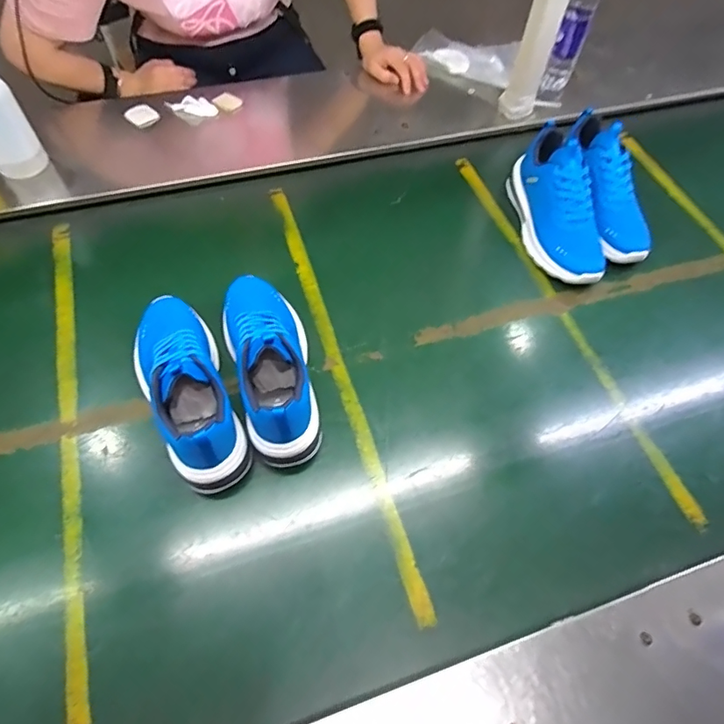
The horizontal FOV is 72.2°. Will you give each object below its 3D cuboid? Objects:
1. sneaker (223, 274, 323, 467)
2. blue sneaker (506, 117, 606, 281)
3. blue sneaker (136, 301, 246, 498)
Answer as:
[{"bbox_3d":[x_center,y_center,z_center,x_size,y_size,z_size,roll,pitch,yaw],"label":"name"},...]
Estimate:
[{"bbox_3d":[-0.116,-0.007,0.618,0.095,0.119,0.257,-11,60,-8],"label":"sneaker"},{"bbox_3d":[0.306,-0.246,0.776,0.093,0.110,0.254,-5,59,-5],"label":"blue sneaker"},{"bbox_3d":[-0.217,0.024,0.595,0.095,0.116,0.255,-23,62,-15],"label":"blue sneaker"}]

